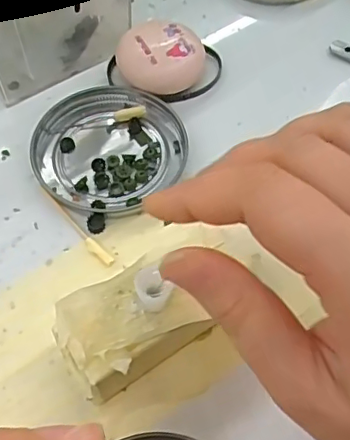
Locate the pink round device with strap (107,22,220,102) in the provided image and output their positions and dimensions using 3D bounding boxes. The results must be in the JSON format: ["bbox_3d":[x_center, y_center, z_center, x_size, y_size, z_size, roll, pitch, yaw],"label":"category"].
[{"bbox_3d":[-0.006,-0.088,0.319,0.061,0.025,0.040,7,61,3],"label":"pink round device with strap"}]

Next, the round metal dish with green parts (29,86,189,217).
[{"bbox_3d":[-0.034,-0.039,0.301,0.076,0.009,0.074,0,61,-1],"label":"round metal dish with green parts"}]

